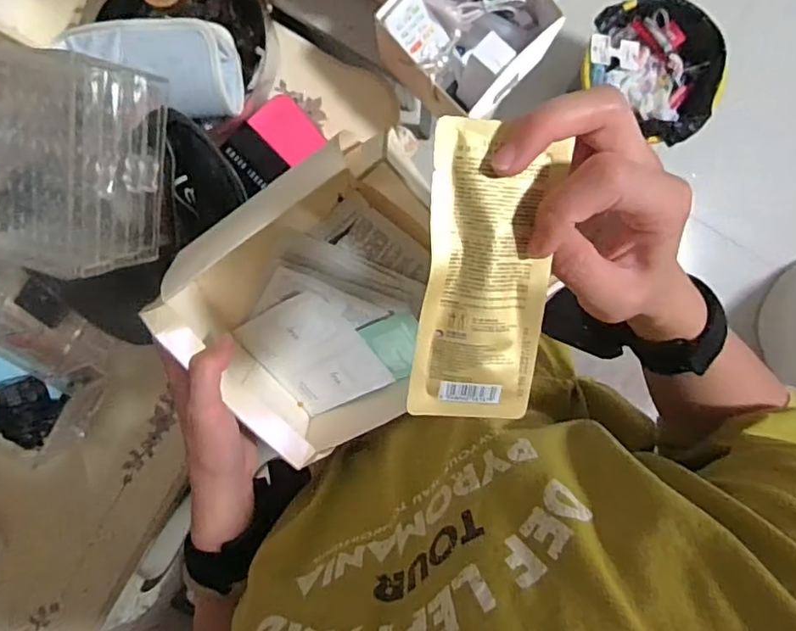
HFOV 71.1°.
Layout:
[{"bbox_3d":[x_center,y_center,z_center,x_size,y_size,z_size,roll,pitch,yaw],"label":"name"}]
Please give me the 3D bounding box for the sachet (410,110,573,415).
[{"bbox_3d":[0.035,-0.014,0.232,0.054,0.008,0.123,1,107,2],"label":"sachet"}]

